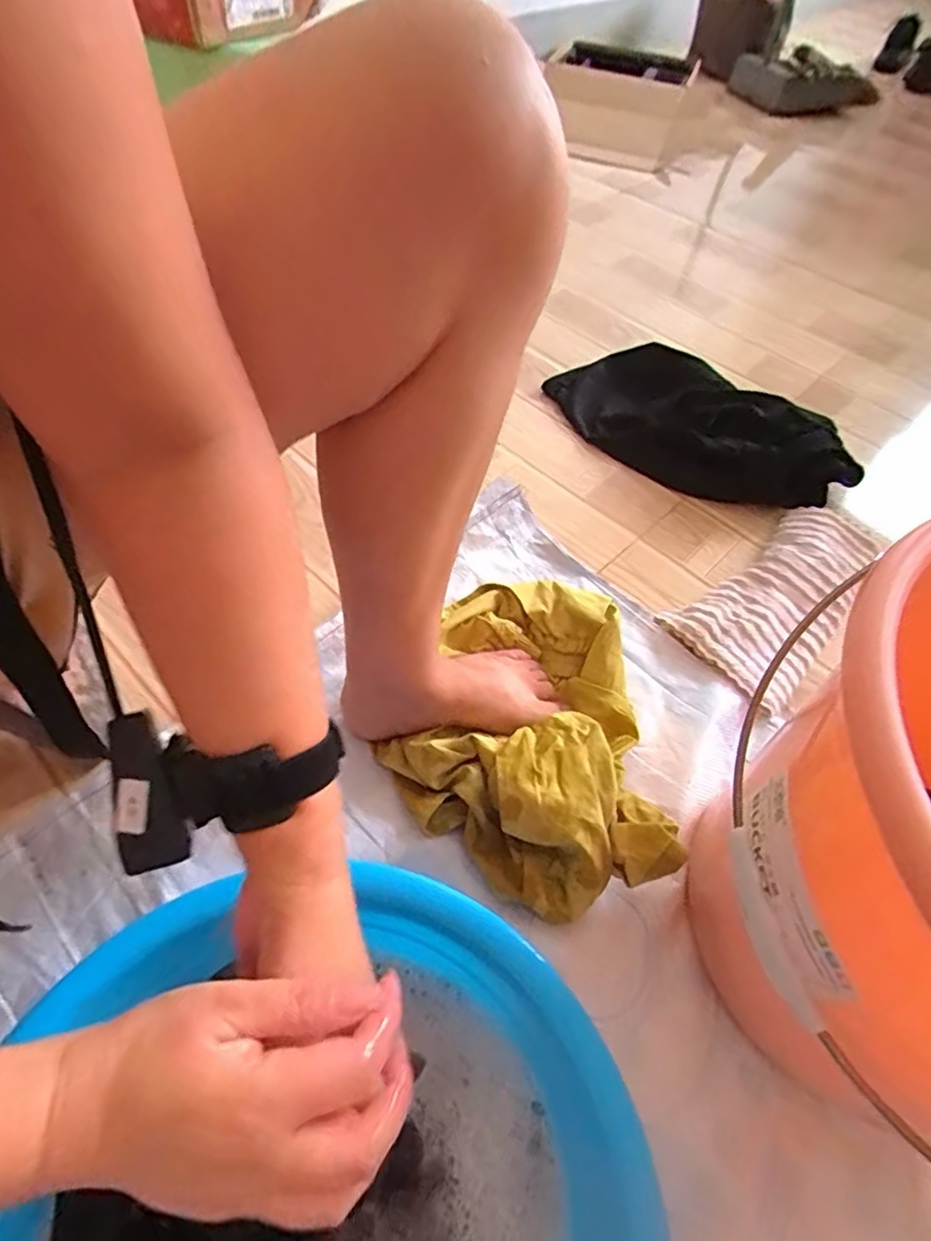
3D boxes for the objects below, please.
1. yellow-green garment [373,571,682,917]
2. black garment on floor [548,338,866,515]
[{"bbox_3d":[0.051,0.083,0.512,0.196,0.085,0.301,4,55,-2],"label":"yellow-green garment"},{"bbox_3d":[0.289,-0.259,0.774,0.378,0.085,0.176,39,61,21],"label":"black garment on floor"}]

